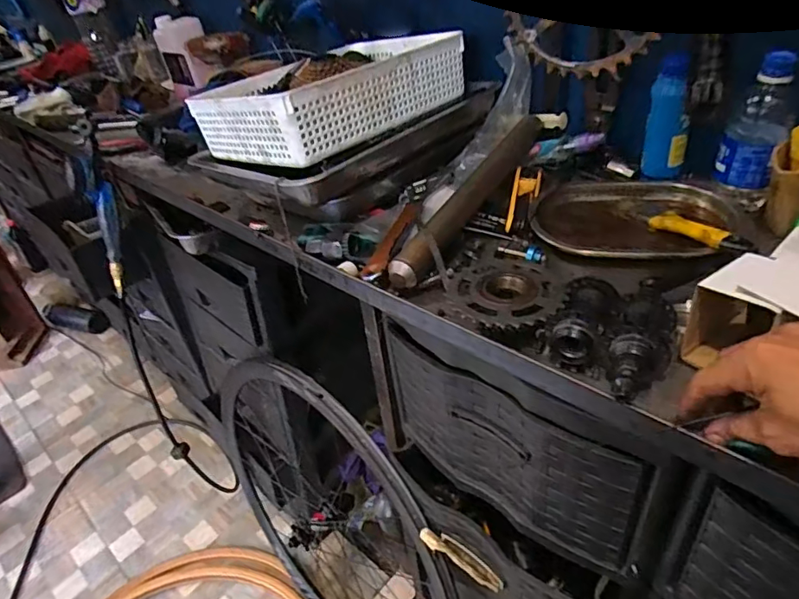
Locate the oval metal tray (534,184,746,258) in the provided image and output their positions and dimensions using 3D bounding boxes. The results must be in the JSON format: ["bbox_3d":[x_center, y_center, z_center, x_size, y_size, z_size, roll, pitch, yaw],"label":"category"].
[{"bbox_3d":[0.270,-0.095,0.616,0.210,0.027,0.138,8,40,20],"label":"oval metal tray"}]

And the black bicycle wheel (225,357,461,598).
[{"bbox_3d":[-0.132,0.389,0.947,0.147,0.605,0.623,-30,42,-27],"label":"black bicycle wheel"}]

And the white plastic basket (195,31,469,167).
[{"bbox_3d":[-0.094,-0.288,0.731,0.236,0.094,0.307,24,47,35],"label":"white plastic basket"}]

